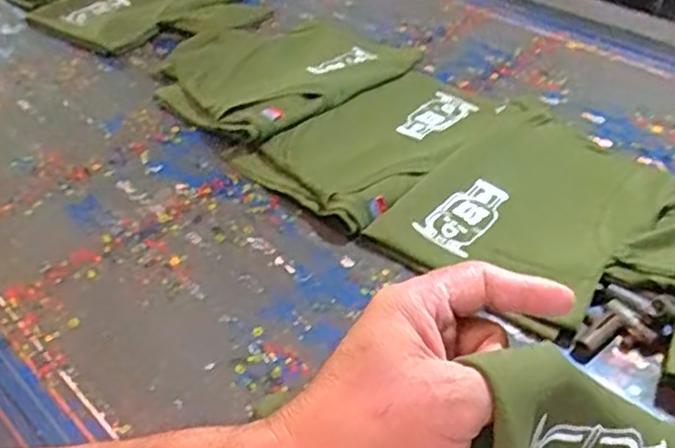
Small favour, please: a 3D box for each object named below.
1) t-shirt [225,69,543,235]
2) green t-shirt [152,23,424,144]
[{"bbox_3d":[0.068,-0.121,0.923,0.358,0.033,0.218,-31,50,-30],"label":"t-shirt"},{"bbox_3d":[-0.092,-0.264,1.088,0.322,0.038,0.386,33,51,32],"label":"green t-shirt"}]

